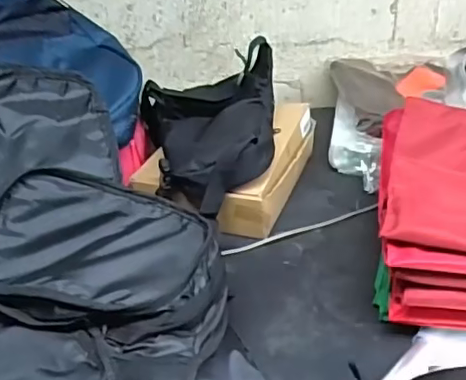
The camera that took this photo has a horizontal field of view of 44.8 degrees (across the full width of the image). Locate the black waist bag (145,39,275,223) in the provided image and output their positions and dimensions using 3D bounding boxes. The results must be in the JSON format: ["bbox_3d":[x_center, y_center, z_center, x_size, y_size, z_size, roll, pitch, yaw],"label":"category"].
[{"bbox_3d":[-0.028,-0.101,0.838,0.209,0.129,0.276,-8,31,-5],"label":"black waist bag"}]

